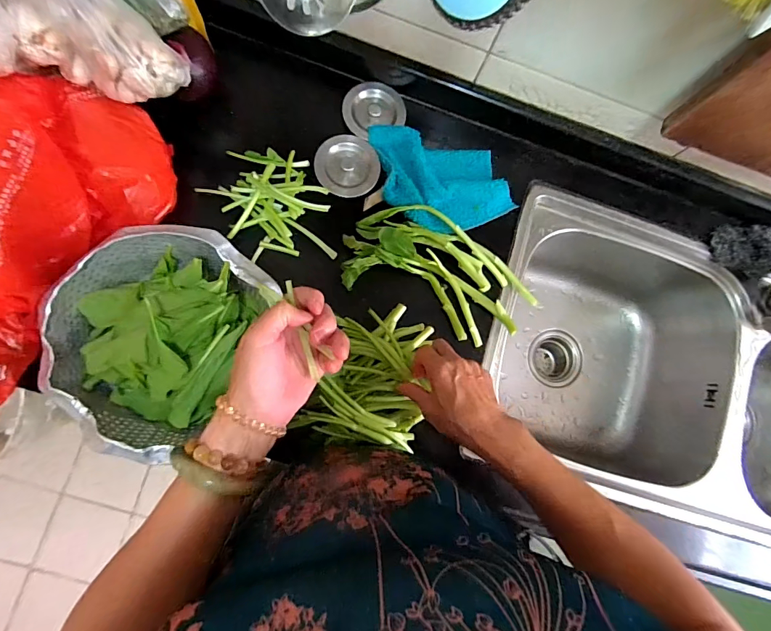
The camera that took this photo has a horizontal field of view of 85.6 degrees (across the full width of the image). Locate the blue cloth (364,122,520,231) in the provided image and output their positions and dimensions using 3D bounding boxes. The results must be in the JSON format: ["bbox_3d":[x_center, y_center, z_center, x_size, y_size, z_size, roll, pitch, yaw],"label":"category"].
[{"bbox_3d":[0.075,-0.183,0.578,0.207,0.020,0.130,13,82,-5],"label":"blue cloth"}]

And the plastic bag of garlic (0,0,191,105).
[{"bbox_3d":[-0.266,-0.268,0.383,0.136,0.124,0.061,9,82,-6],"label":"plastic bag of garlic"}]

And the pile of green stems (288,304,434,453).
[{"bbox_3d":[-0.009,0.079,0.519,0.139,0.053,0.178,23,81,-4],"label":"pile of green stems"}]

